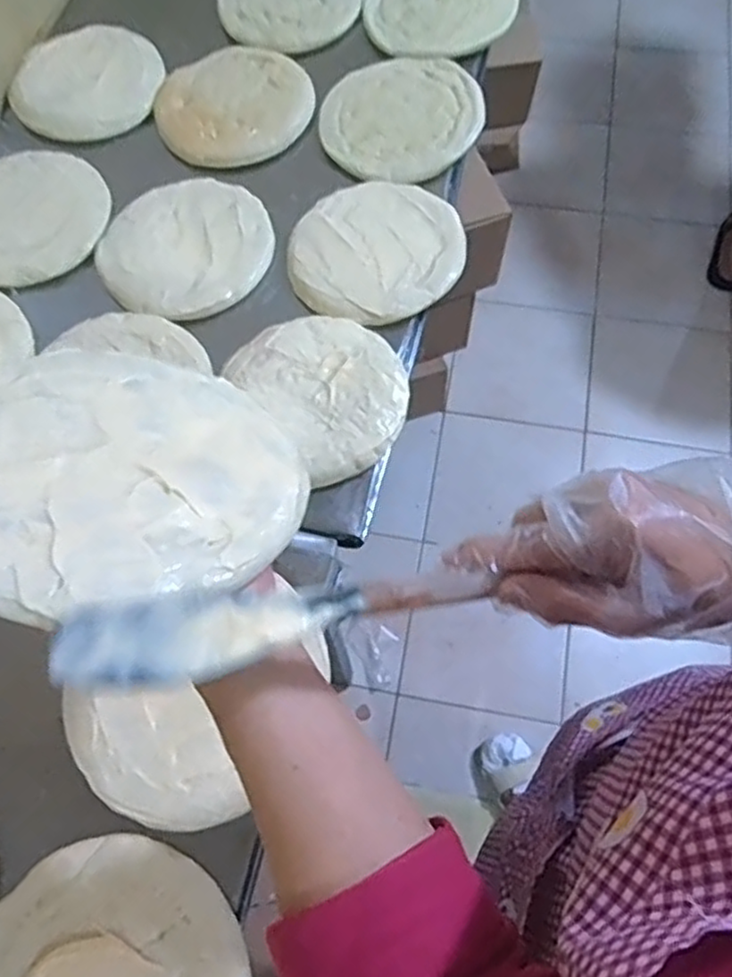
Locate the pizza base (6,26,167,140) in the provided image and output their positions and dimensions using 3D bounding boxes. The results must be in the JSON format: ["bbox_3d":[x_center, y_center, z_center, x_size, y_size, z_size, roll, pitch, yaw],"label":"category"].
[{"bbox_3d":[-0.368,-0.554,0.949,0.177,0.019,0.206,36,73,15],"label":"pizza base"}]

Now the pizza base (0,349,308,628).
[{"bbox_3d":[-0.130,-0.012,0.363,0.190,0.008,0.186,15,40,-2],"label":"pizza base"}]

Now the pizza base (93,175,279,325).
[{"bbox_3d":[-0.209,-0.283,0.829,0.199,0.019,0.187,-1,68,1],"label":"pizza base"}]

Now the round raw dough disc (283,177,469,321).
[{"bbox_3d":[0.013,-0.279,0.804,0.190,0.013,0.194,-1,68,1],"label":"round raw dough disc"}]

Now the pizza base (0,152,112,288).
[{"bbox_3d":[-0.420,-0.335,0.864,0.202,0.020,0.203,-1,68,1],"label":"pizza base"}]

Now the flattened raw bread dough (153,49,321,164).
[{"bbox_3d":[-0.173,-0.510,0.925,0.203,0.013,0.199,-1,68,1],"label":"flattened raw bread dough"}]

